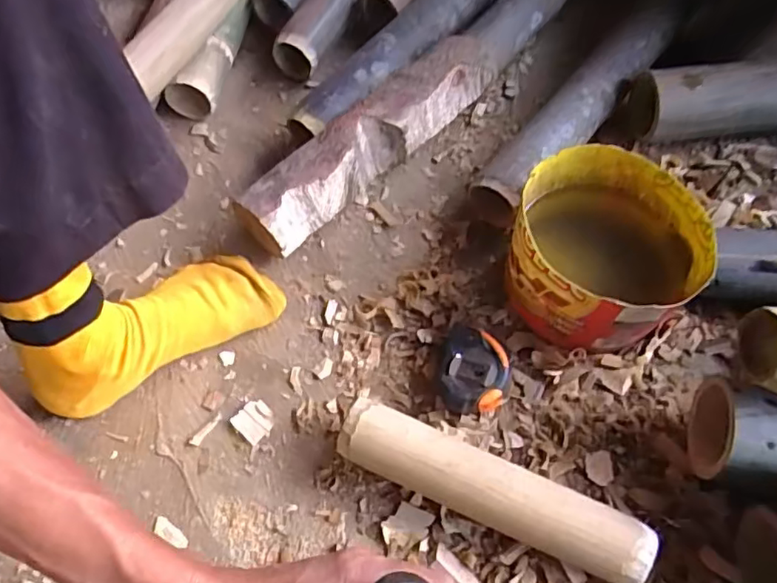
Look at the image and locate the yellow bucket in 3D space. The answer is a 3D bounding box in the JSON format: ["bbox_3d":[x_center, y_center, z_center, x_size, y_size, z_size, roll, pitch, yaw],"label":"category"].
[{"bbox_3d":[0.182,-0.031,0.517,0.142,0.102,0.155,-28,65,-12],"label":"yellow bucket"}]

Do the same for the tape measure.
[{"bbox_3d":[0.072,0.068,0.503,0.059,0.036,0.073,3,62,4],"label":"tape measure"}]

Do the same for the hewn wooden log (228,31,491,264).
[{"bbox_3d":[-0.015,-0.147,0.602,0.303,0.084,0.062,-39,67,-17],"label":"hewn wooden log"}]

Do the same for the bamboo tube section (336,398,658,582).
[{"bbox_3d":[0.074,0.151,0.448,0.231,0.053,0.047,21,65,13],"label":"bamboo tube section"}]

